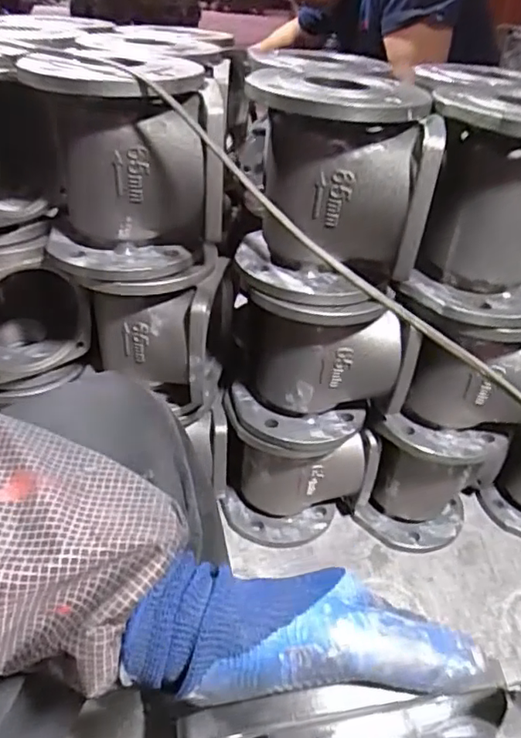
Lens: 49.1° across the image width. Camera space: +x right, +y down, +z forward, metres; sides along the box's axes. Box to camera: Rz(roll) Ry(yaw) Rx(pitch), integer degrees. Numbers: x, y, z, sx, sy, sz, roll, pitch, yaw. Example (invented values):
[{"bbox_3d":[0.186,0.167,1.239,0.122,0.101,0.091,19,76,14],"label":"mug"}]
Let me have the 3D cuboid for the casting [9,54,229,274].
[{"bbox_3d":[-0.137,-0.214,0.599,0.182,0.203,0.204,-4,37,-12],"label":"casting"}]

